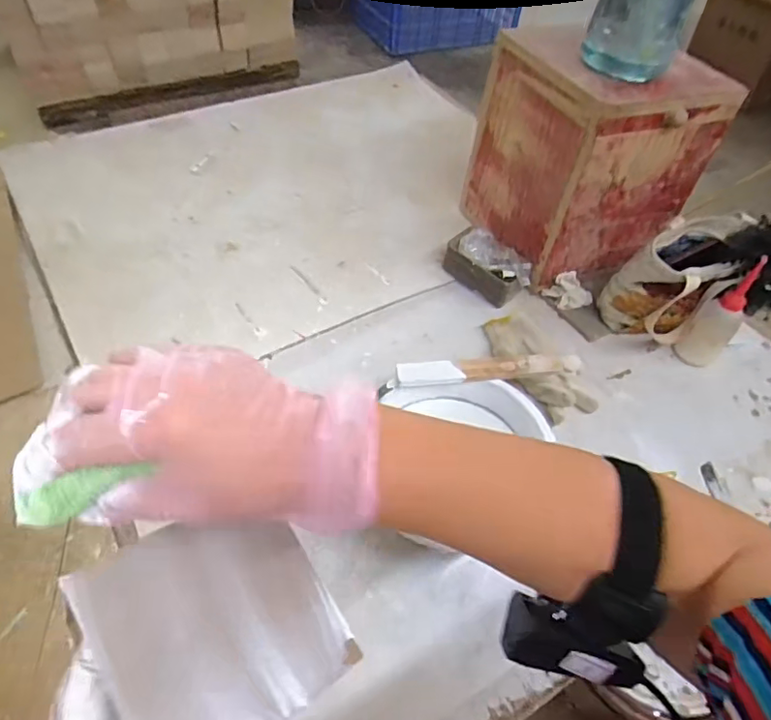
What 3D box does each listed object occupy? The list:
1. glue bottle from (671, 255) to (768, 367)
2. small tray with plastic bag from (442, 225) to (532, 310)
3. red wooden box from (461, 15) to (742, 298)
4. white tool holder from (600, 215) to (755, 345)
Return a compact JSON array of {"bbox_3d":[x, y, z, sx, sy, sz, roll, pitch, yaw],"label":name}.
[{"bbox_3d":[0.465,-0.060,0.785,0.059,0.164,0.049,6,49,-1],"label":"glue bottle"},{"bbox_3d":[0.162,-0.147,0.883,0.138,0.071,0.059,36,55,23],"label":"small tray with plastic bag"},{"bbox_3d":[0.310,-0.317,0.884,0.267,0.316,0.277,-18,60,-14],"label":"red wooden box"},{"bbox_3d":[0.415,-0.107,0.816,0.147,0.169,0.097,-19,61,-15],"label":"white tool holder"}]

